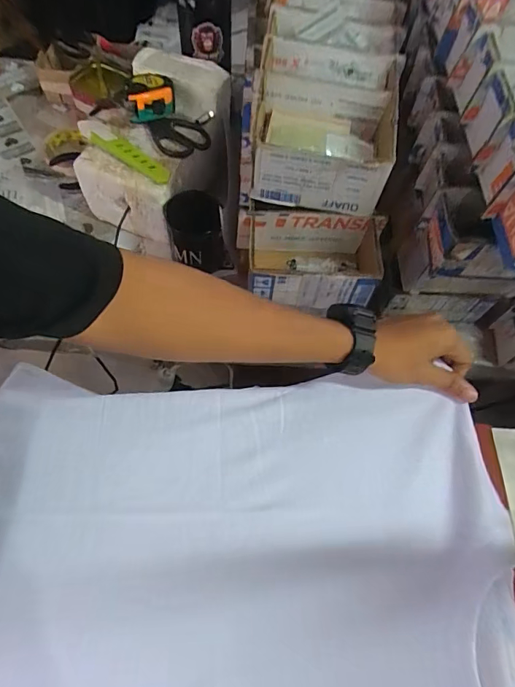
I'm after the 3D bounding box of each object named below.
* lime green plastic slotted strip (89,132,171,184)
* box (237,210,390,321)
[{"bbox_3d":[-0.177,-0.262,0.591,0.134,0.017,0.019,36,67,11],"label":"lime green plastic slotted strip"},{"bbox_3d":[0.066,-0.095,0.547,0.183,0.100,0.100,3,64,-4],"label":"box"}]

